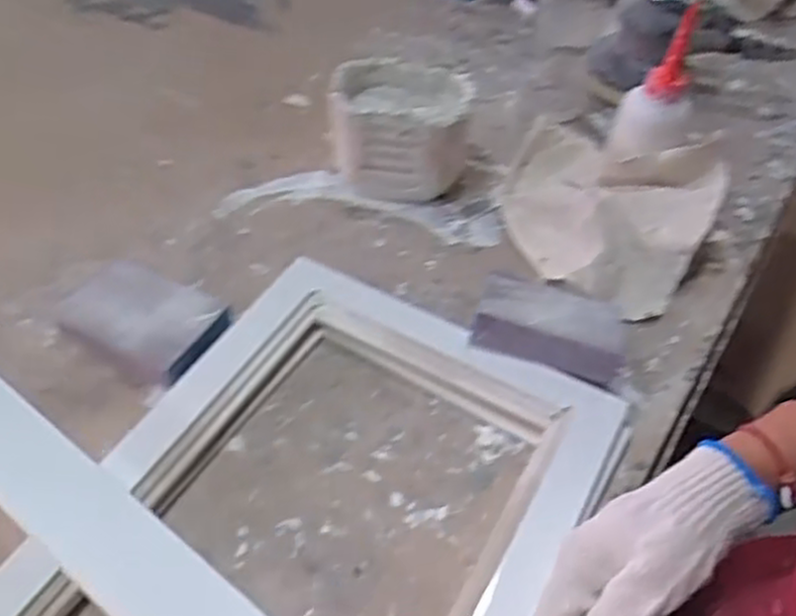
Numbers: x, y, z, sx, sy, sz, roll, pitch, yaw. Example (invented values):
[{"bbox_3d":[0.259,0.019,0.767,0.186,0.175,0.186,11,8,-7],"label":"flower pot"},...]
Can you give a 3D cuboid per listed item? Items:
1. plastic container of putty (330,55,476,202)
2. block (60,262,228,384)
[{"bbox_3d":[0.003,-0.148,0.662,0.110,0.088,0.087,9,48,5],"label":"plastic container of putty"},{"bbox_3d":[-0.174,0.008,0.546,0.108,0.032,0.077,28,52,20],"label":"block"}]

